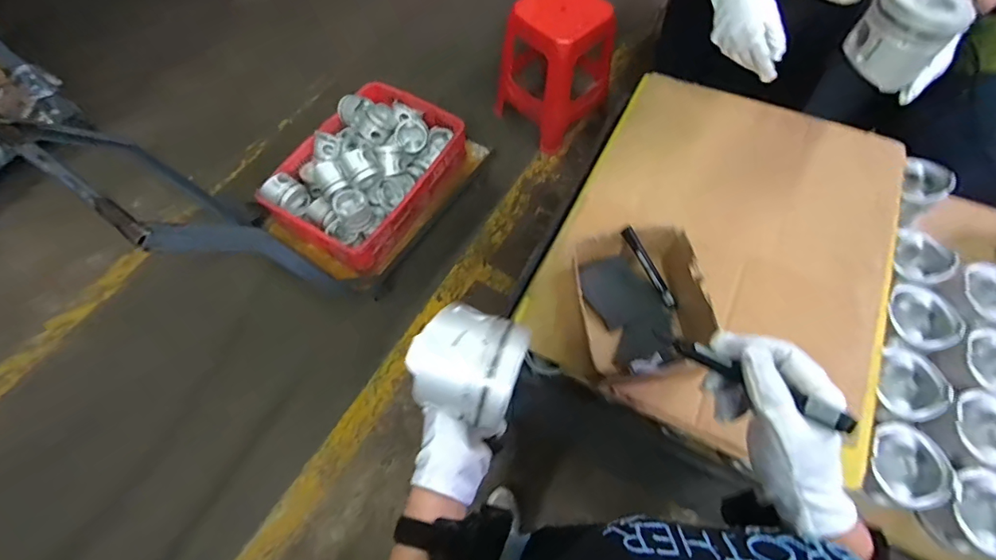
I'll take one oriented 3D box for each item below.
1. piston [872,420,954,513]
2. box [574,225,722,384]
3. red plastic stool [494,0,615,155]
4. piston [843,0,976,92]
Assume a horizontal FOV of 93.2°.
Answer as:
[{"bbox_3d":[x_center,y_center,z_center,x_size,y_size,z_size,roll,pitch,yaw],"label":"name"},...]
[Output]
[{"bbox_3d":[0.550,0.259,0.653,0.103,0.067,0.105,-37,68,-16],"label":"piston"},{"bbox_3d":[0.194,0.034,0.658,0.166,0.088,0.193,-11,63,-4],"label":"box"},{"bbox_3d":[0.215,-0.792,1.756,0.344,0.457,0.311,-38,68,-16],"label":"red plastic stool"},{"bbox_3d":[0.534,-0.325,0.618,0.120,0.088,0.098,-39,68,-16],"label":"piston"}]

